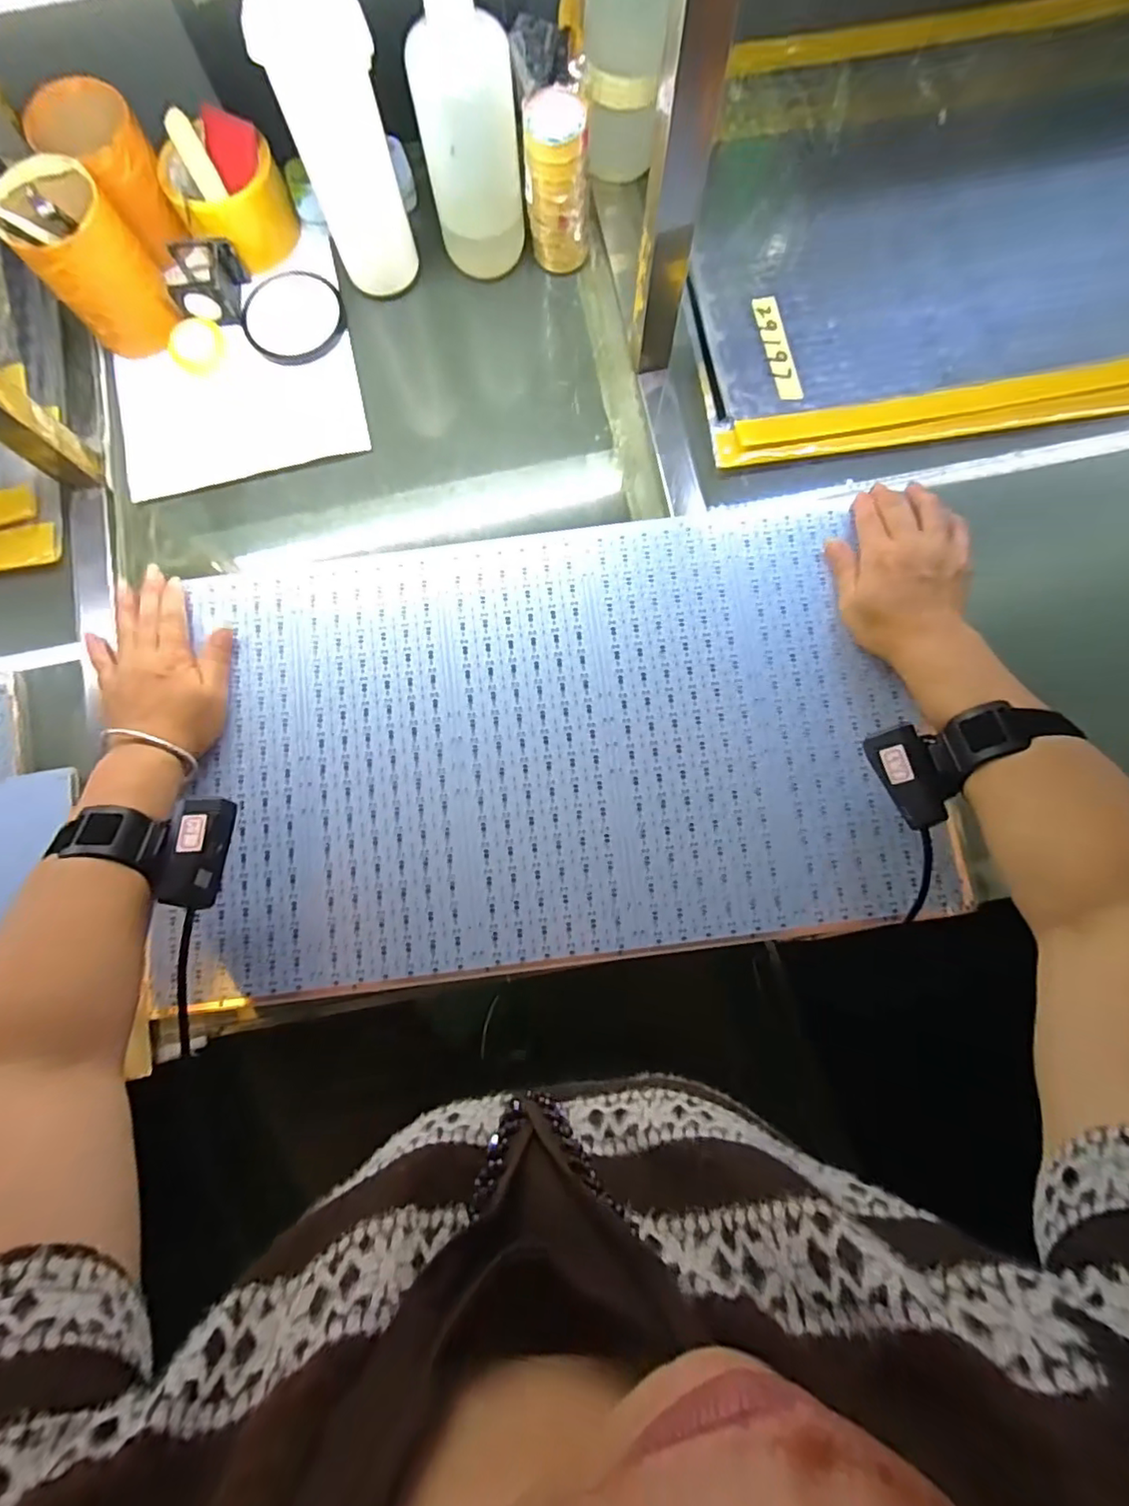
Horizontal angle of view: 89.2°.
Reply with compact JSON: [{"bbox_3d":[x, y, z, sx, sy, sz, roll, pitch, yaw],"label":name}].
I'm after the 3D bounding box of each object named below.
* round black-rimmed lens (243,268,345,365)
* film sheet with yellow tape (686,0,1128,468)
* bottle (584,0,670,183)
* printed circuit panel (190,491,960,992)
[{"bbox_3d":[-0.245,-0.397,0.519,0.091,0.007,0.099,0,81,0],"label":"round black-rimmed lens"},{"bbox_3d":[0.382,-0.501,0.524,0.565,0.018,0.432,-9,81,-1],"label":"film sheet with yellow tape"},{"bbox_3d":[0.047,-0.568,0.461,0.057,0.143,0.063,-3,81,0],"label":"bottle"},{"bbox_3d":[-0.011,-0.014,0.456,0.536,0.005,0.339,-7,81,-1],"label":"printed circuit panel"}]

